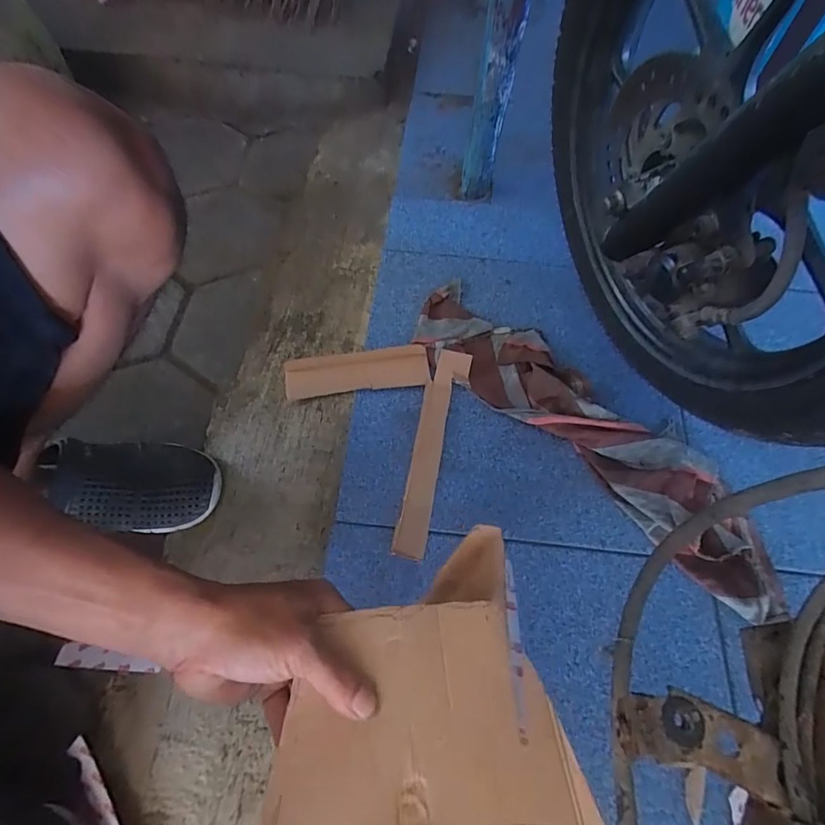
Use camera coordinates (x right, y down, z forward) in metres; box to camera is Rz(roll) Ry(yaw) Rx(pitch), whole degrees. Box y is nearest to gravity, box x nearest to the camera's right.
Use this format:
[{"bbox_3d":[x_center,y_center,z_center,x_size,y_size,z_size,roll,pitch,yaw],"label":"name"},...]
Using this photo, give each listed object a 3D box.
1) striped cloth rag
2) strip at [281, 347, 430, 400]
[{"bbox_3d":[0.199,0.006,0.532,0.115,0.035,0.499,-40,70,-20],"label":"striped cloth rag"},{"bbox_3d":[-0.070,-0.049,0.568,0.176,0.014,0.051,-5,76,-1],"label":"strip"}]

